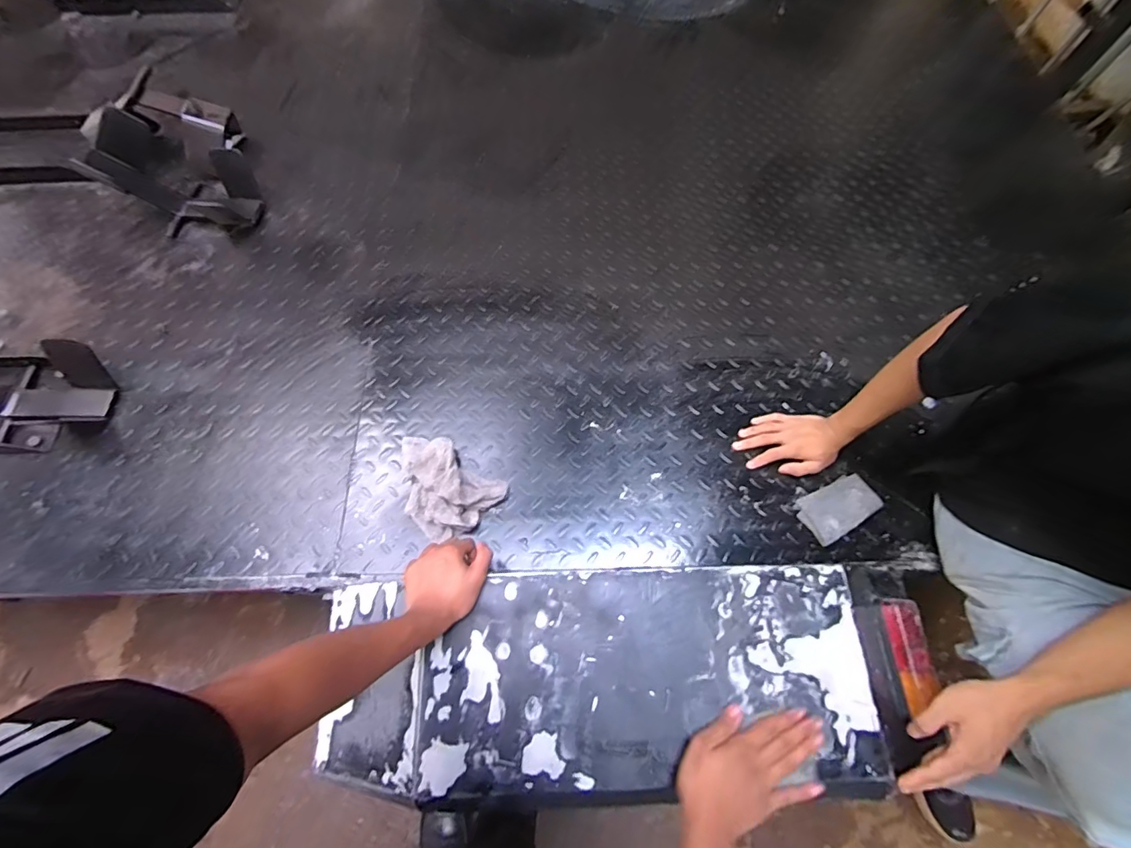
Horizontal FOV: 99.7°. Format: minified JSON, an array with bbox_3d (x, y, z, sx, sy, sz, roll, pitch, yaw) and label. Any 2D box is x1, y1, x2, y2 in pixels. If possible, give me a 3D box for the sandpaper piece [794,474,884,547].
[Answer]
[{"bbox_3d":[0.430,0.130,0.750,0.124,0.015,0.074,-29,69,-12],"label":"sandpaper piece"}]

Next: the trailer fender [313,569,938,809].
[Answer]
[{"bbox_3d":[0.069,0.317,0.610,0.763,0.099,0.246,-6,66,-2],"label":"trailer fender"}]

